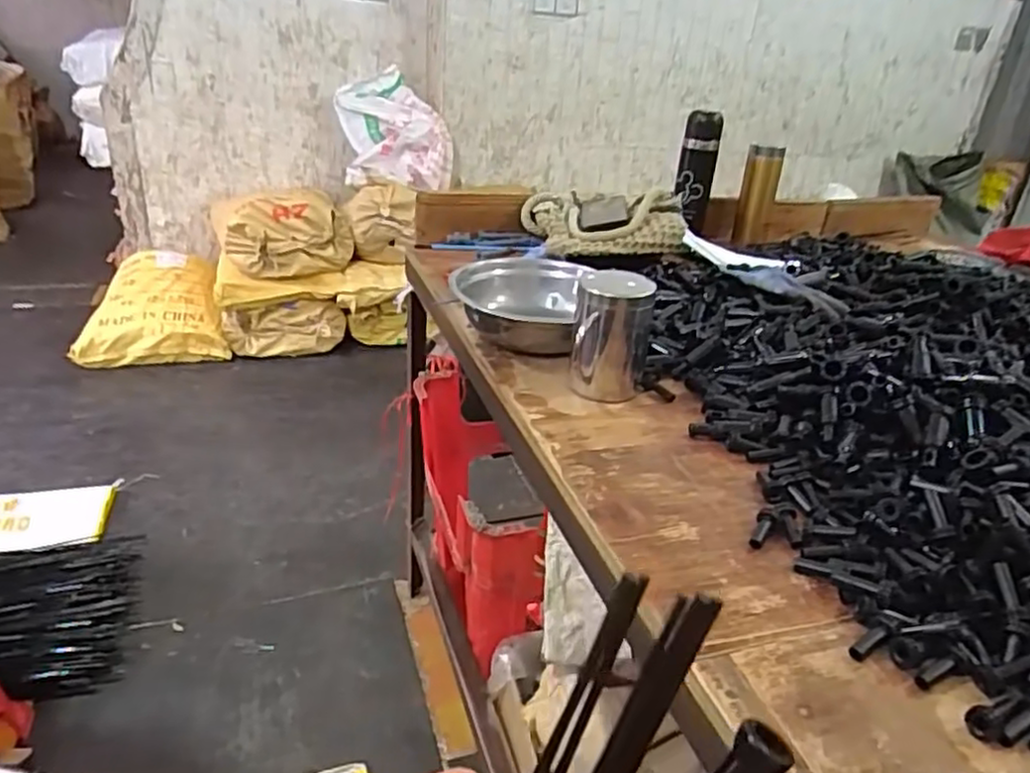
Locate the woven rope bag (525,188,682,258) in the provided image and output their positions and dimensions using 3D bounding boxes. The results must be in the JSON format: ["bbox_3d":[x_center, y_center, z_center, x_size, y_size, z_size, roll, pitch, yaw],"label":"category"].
[{"bbox_3d":[0.143,-0.267,1.133,0.263,0.076,0.183,5,27,0],"label":"woven rope bag"}]

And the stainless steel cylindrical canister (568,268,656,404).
[{"bbox_3d":[0.101,-0.055,0.727,0.074,0.133,0.080,9,27,9],"label":"stainless steel cylindrical canister"}]

